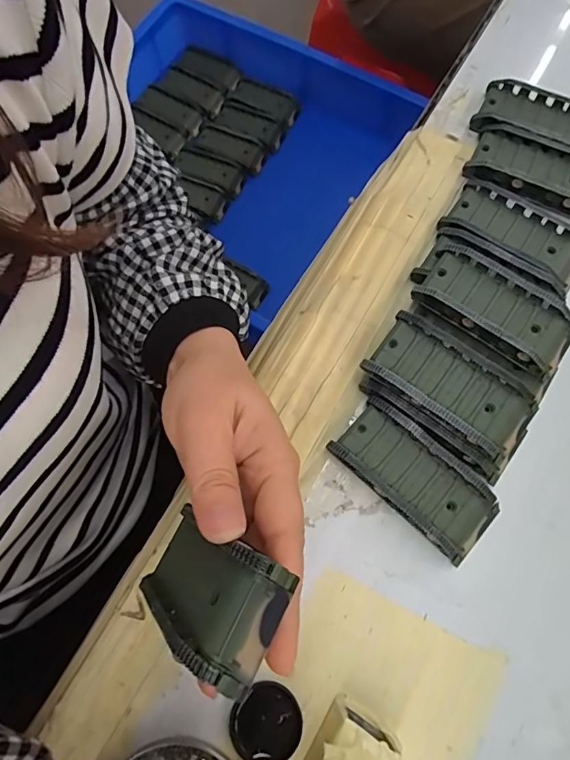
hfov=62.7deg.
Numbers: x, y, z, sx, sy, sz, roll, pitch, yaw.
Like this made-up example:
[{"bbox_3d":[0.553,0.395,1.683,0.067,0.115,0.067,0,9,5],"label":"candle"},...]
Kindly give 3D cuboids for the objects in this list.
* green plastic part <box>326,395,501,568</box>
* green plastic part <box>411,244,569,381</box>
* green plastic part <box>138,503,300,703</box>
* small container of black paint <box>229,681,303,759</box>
[{"bbox_3d":[0.076,0.057,0.272,0.095,0.019,0.044,41,77,12],"label":"green plastic part"},{"bbox_3d":[0.134,-0.044,0.297,0.096,0.029,0.047,35,75,10],"label":"green plastic part"},{"bbox_3d":[-0.035,0.083,0.191,0.020,0.086,0.042,33,72,-26],"label":"green plastic part"},{"bbox_3d":[-0.009,0.176,0.238,0.035,0.004,0.034,0,72,0],"label":"small container of black paint"}]

